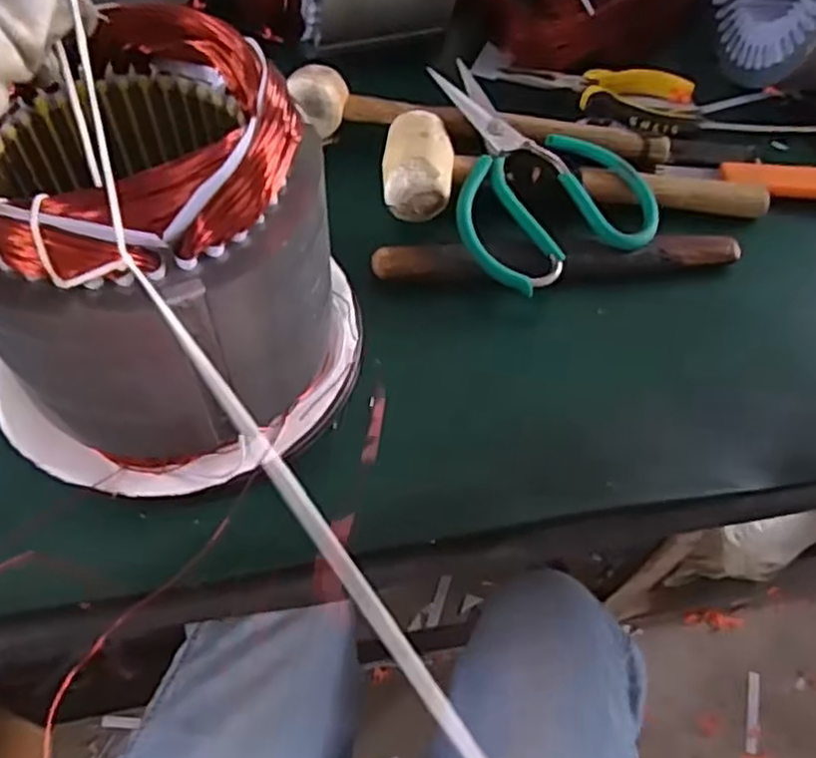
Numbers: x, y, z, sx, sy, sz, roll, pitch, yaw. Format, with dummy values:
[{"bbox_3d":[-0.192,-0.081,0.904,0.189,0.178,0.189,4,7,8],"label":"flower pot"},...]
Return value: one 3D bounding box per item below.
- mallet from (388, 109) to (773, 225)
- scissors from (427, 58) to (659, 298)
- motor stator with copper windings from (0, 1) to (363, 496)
[{"bbox_3d":[0.112,-0.136,0.491,0.258,0.050,0.077,0,57,-4],"label":"mallet"},{"bbox_3d":[0.070,-0.138,0.480,0.126,0.034,0.173,-25,62,-18],"label":"scissors"},{"bbox_3d":[-0.113,-0.043,0.332,0.139,0.166,0.149,2,57,-2],"label":"motor stator with copper windings"}]

